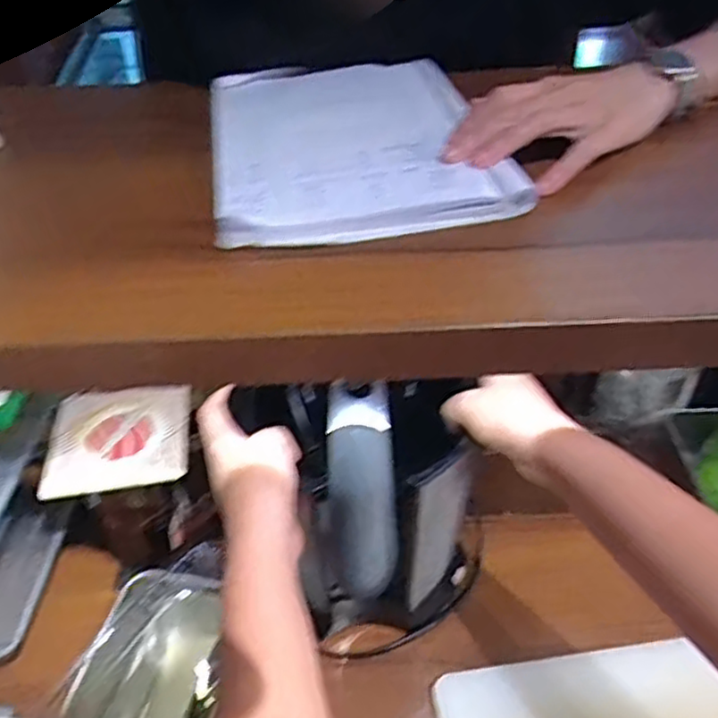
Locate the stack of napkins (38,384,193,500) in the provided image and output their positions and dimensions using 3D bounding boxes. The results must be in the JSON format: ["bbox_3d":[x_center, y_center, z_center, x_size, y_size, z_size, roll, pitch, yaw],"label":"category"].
[{"bbox_3d":[-0.184,0.056,0.533,0.108,0.012,0.103,-6,41,-5],"label":"stack of napkins"}]

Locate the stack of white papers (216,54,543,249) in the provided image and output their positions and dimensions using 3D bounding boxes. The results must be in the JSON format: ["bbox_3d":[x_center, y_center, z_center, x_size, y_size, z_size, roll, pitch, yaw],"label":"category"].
[{"bbox_3d":[-0.008,-0.157,0.496,0.187,0.021,0.249,-8,41,-7],"label":"stack of white papers"}]

